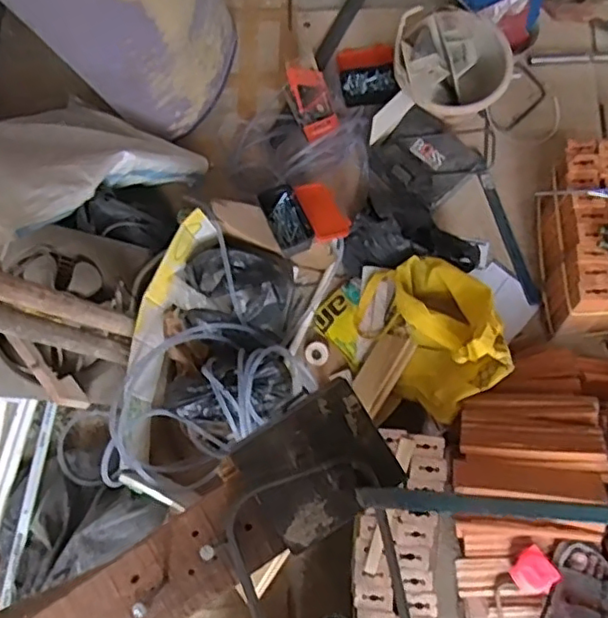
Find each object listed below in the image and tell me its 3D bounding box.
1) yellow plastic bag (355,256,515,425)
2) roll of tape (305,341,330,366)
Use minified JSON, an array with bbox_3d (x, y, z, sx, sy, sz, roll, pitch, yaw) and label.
[{"bbox_3d":[0.266,0.034,1.237,0.253,0.215,0.323,-28,77,-4],"label":"yellow plastic bag"},{"bbox_3d":[0.029,0.101,1.356,0.052,0.011,0.056,0,78,2],"label":"roll of tape"}]

